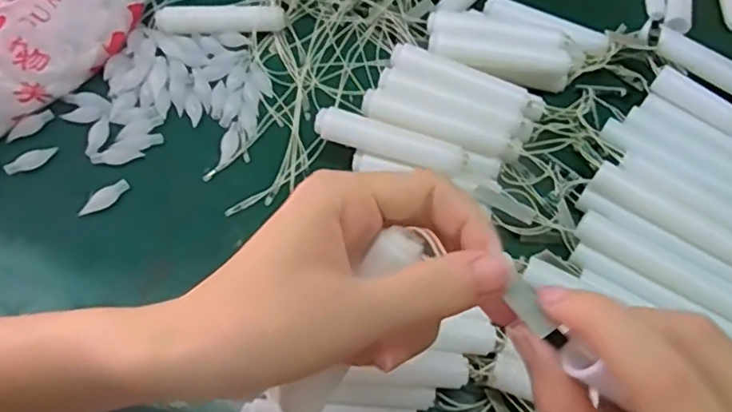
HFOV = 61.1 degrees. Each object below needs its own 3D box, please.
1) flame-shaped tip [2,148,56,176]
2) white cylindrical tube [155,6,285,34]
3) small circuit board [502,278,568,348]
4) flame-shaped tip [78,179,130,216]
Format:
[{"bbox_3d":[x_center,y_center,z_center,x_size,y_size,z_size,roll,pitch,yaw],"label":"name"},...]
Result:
[{"bbox_3d":[-0.219,-0.030,0.405,0.032,0.006,0.012,-39,68,-18],"label":"flame-shaped tip"},{"bbox_3d":[-0.103,-0.134,0.446,0.090,0.012,0.019,-2,62,-1],"label":"white cylindrical tube"},{"bbox_3d":[0.051,0.033,0.184,0.007,0.005,0.022,-32,72,-19],"label":"small circuit board"},{"bbox_3d":[-0.164,-0.005,0.388,0.033,0.006,0.010,-34,67,-16],"label":"flame-shaped tip"}]

